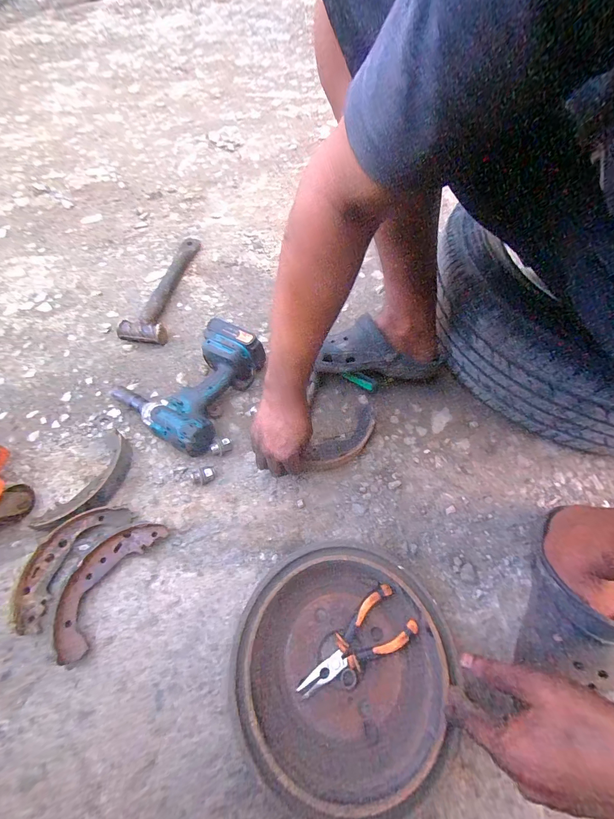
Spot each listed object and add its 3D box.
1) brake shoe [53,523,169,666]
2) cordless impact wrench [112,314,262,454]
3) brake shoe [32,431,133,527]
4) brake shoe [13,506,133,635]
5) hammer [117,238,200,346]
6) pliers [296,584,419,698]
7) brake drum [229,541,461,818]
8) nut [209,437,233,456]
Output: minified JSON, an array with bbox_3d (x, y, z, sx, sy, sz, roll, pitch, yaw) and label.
[{"bbox_3d":[-0.269,0.226,0.437,0.070,0.027,0.173,22,65,17],"label":"brake shoe"},{"bbox_3d":[-0.194,-0.054,0.583,0.211,0.070,0.233,31,68,21],"label":"cordless impact wrench"},{"bbox_3d":[-0.339,0.110,0.512,0.085,0.048,0.175,14,47,10],"label":"brake shoe"},{"bbox_3d":[-0.330,0.204,0.448,0.067,0.035,0.174,22,61,16],"label":"brake shoe"},{"bbox_3d":[-0.326,-0.289,0.747,0.088,0.044,0.347,3,57,4],"label":"hammer"},{"bbox_3d":[0.056,0.274,0.375,0.145,0.014,0.057,-34,63,-13],"label":"pliers"},{"bbox_3d":[0.036,0.275,0.370,0.217,0.067,0.221,-2,60,4],"label":"brake drum"},{"bbox_3d":[-0.145,0.059,0.547,0.036,0.021,0.023,-33,63,-13],"label":"nut"}]

